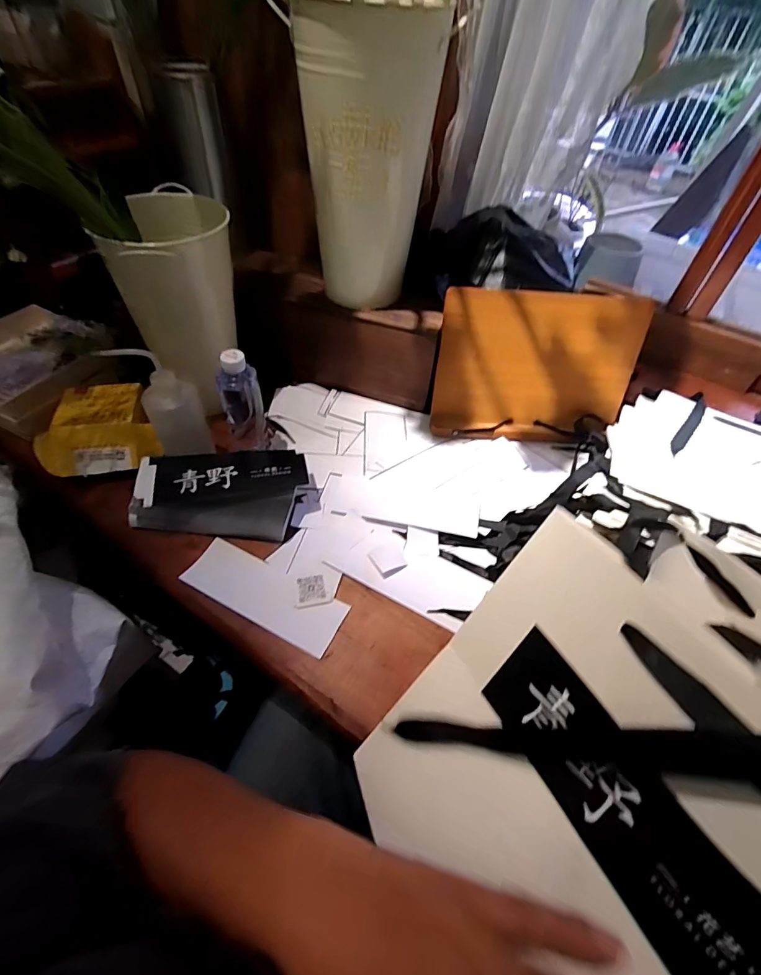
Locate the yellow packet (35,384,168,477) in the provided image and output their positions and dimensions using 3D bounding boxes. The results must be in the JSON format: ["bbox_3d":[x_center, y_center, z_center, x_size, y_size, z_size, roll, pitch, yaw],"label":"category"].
[{"bbox_3d":[-0.426,-0.088,0.663,0.165,0.055,0.142,-14,53,-16],"label":"yellow packet"}]

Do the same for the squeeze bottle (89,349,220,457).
[{"bbox_3d":[-0.296,-0.110,0.609,0.067,0.170,0.078,37,57,23],"label":"squeeze bottle"}]

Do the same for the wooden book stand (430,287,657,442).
[{"bbox_3d":[0.255,-0.188,0.713,0.322,0.231,0.042,4,31,-1],"label":"wooden book stand"}]

